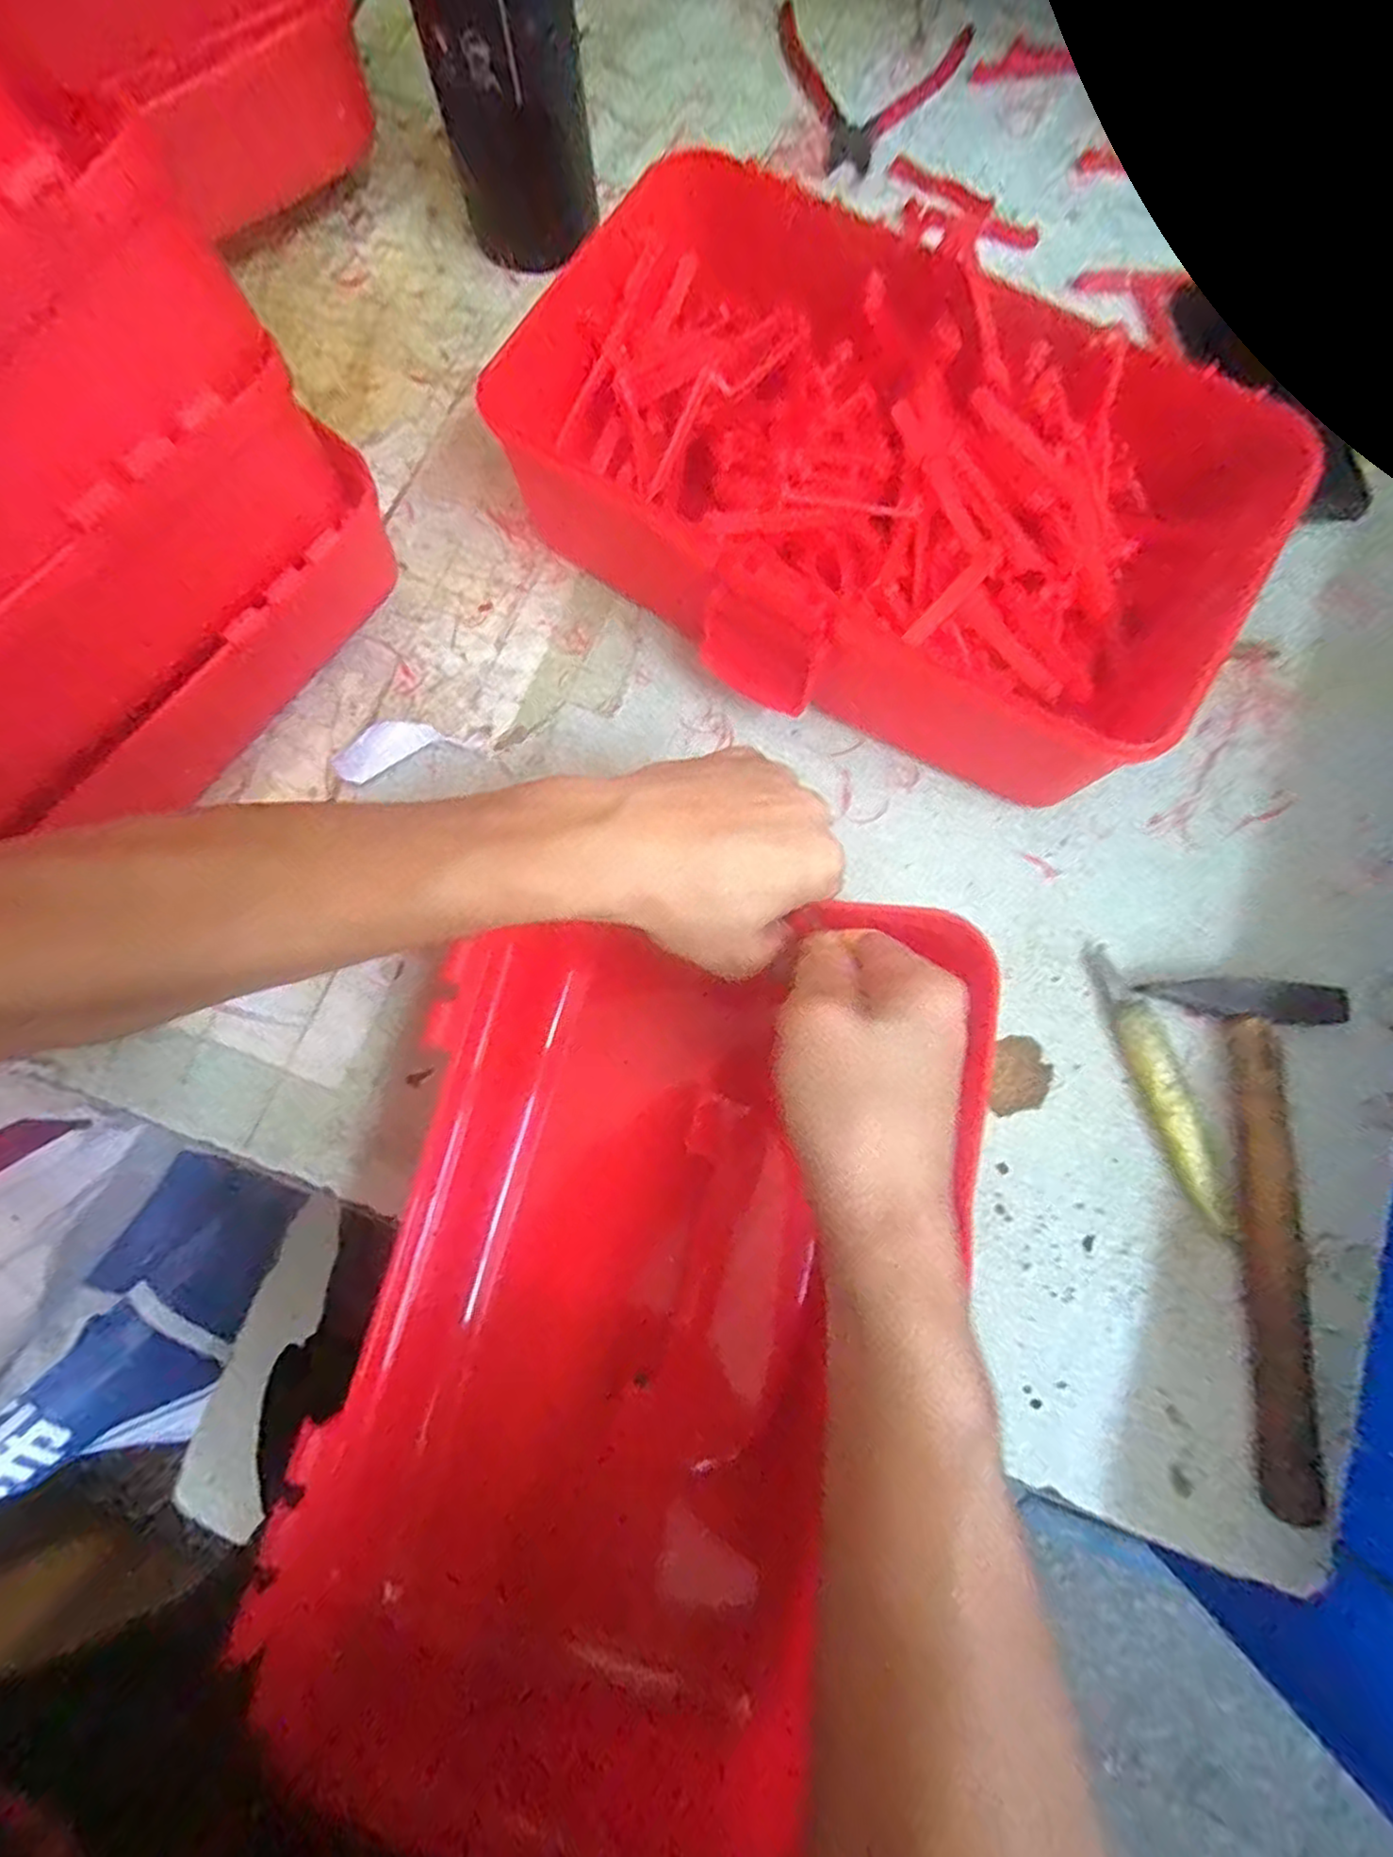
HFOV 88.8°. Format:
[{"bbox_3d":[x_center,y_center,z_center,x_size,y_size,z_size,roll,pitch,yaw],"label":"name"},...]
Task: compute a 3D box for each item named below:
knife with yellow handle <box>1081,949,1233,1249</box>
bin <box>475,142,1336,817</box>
[{"bbox_3d":[0.220,0.074,0.337,0.020,0.011,0.138,-16,79,-2],"label":"knife with yellow handle"},{"bbox_3d":[0.080,-0.216,0.360,0.358,0.089,0.217,38,82,8],"label":"bin"}]

